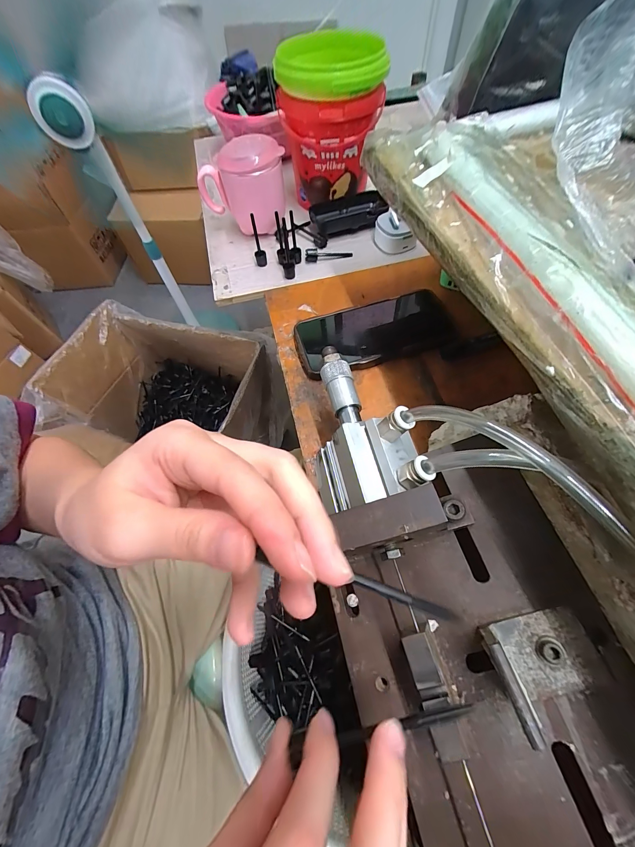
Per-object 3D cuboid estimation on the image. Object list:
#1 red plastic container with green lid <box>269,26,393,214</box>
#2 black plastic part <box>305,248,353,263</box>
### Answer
[{"bbox_3d":[0.017,-0.395,0.411,0.123,0.137,0.112,-3,62,2],"label":"red plastic container with green lid"},{"bbox_3d":[0.015,-0.230,0.419,0.062,0.016,0.016,-10,62,-2],"label":"black plastic part"}]

